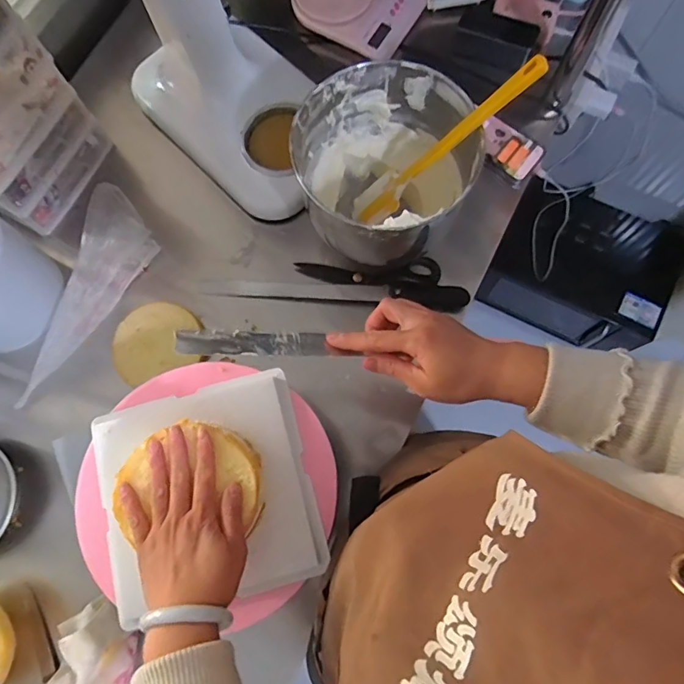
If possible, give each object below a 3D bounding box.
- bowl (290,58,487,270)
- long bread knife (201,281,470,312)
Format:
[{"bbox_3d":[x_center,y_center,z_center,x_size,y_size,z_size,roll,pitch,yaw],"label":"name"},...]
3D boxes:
[{"bbox_3d":[0.056,-0.213,0.647,0.208,0.182,0.217,0,75,2],"label":"bowl"},{"bbox_3d":[-0.009,-0.074,0.716,0.378,0.033,0.039,2,75,2],"label":"long bread knife"}]

